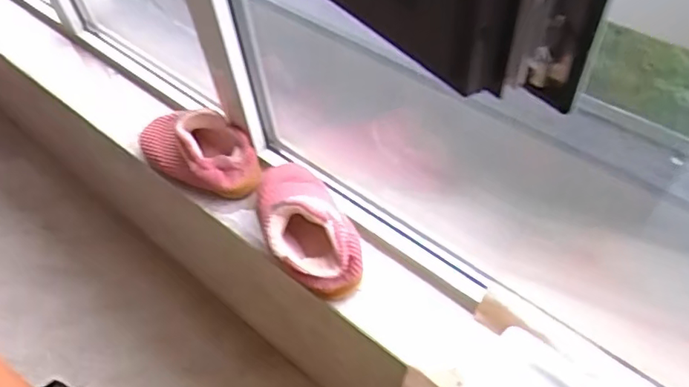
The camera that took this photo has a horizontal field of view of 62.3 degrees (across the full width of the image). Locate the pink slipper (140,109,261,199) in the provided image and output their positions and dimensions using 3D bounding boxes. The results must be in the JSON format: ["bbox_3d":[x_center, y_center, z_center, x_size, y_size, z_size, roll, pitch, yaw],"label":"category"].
[{"bbox_3d":[-0.259,-0.076,0.973,0.237,0.095,0.110,9,54,12],"label":"pink slipper"}]

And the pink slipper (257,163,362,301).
[{"bbox_3d":[-0.062,0.039,0.855,0.119,0.100,0.233,-21,53,-11],"label":"pink slipper"}]

